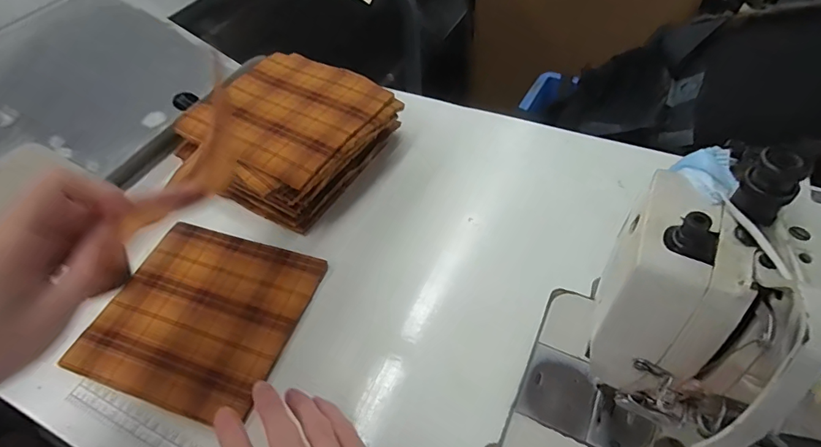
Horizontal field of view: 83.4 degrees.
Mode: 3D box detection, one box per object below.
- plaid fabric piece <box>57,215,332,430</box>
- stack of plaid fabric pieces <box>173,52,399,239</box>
[{"bbox_3d":[-0.198,0.082,0.436,0.185,0.007,0.170,14,52,15],"label":"plaid fabric piece"},{"bbox_3d":[-0.140,-0.108,0.537,0.194,0.067,0.193,28,58,24],"label":"stack of plaid fabric pieces"}]

